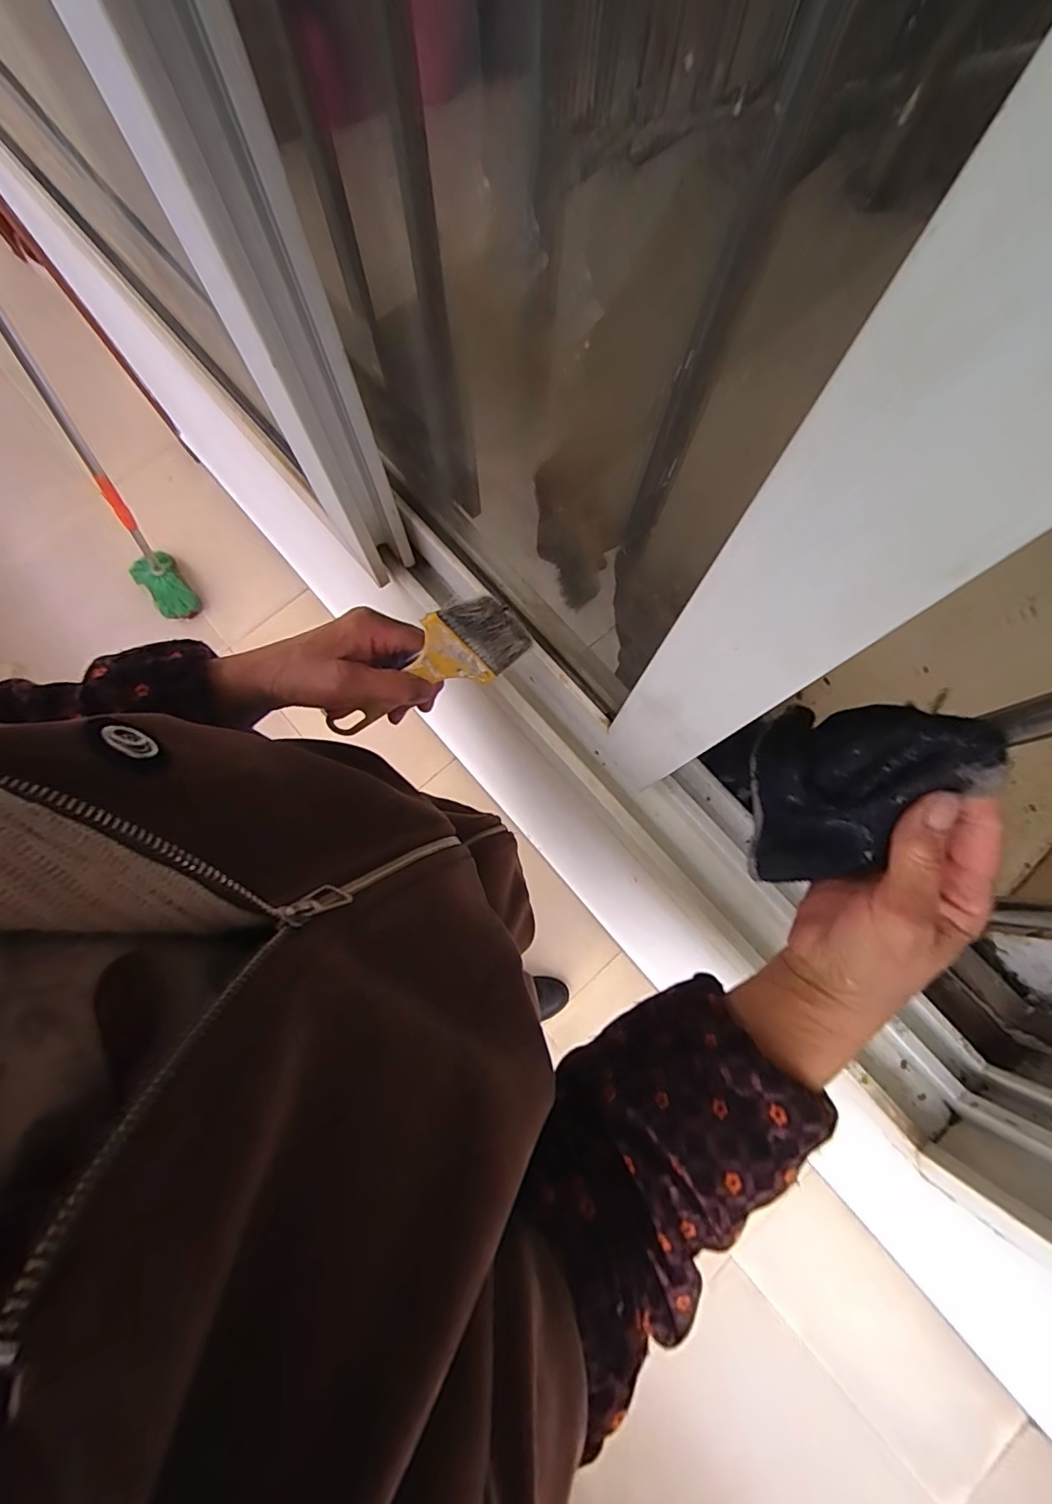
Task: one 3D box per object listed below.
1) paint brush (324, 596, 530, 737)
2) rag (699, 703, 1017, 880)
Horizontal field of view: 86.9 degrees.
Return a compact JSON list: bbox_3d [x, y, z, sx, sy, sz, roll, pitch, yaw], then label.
[{"bbox_3d":[-0.080,-0.053,0.376,0.173,0.057,0.009,-18,42,26],"label":"paint brush"},{"bbox_3d":[0.170,0.015,0.308,0.085,0.121,0.091,-18,79,-5],"label":"rag"}]

